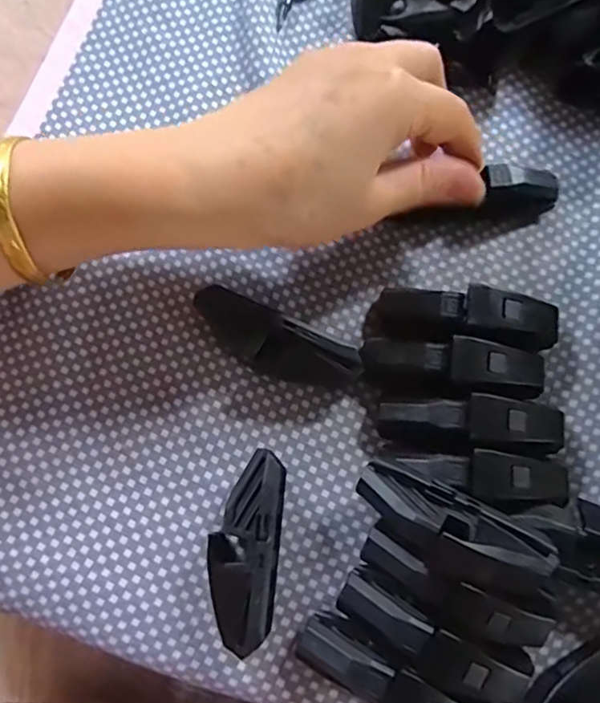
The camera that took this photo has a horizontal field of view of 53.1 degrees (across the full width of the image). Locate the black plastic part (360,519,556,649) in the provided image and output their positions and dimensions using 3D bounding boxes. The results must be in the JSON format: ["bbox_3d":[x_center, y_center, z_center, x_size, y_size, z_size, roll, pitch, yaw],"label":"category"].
[{"bbox_3d":[0.057,0.086,0.220,0.070,0.031,0.020,25,79,6],"label":"black plastic part"}]

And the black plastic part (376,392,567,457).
[{"bbox_3d":[0.068,0.030,0.237,0.071,0.023,0.022,-3,77,0],"label":"black plastic part"}]

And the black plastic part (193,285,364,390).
[{"bbox_3d":[-0.010,-0.002,0.245,0.069,0.021,0.022,24,79,6],"label":"black plastic part"}]

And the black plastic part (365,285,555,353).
[{"bbox_3d":[0.067,-0.012,0.246,0.076,0.024,0.023,6,77,2],"label":"black plastic part"}]

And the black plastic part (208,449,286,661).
[{"bbox_3d":[-0.020,0.074,0.228,0.024,0.021,0.069,6,77,2],"label":"black plastic part"}]

